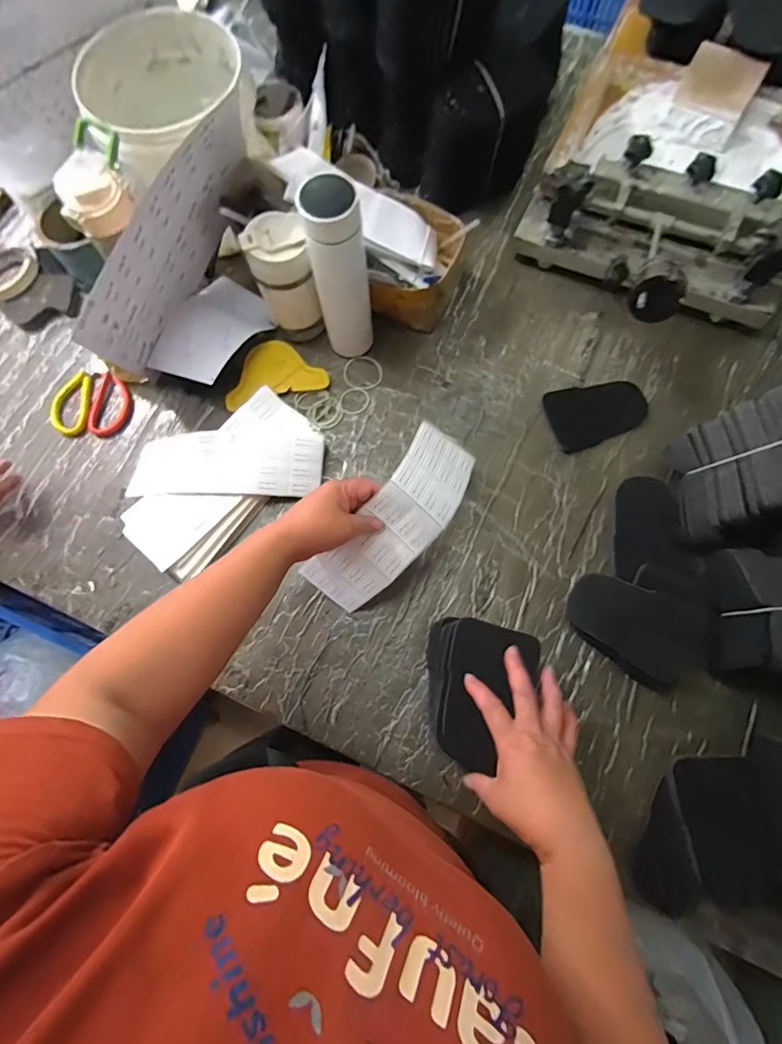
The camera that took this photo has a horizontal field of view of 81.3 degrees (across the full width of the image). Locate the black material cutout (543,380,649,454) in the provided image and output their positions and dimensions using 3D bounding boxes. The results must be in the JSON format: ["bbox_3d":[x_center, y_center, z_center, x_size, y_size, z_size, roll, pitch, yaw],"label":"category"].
[{"bbox_3d":[0.278,-0.153,0.620,0.117,0.027,0.089,-16,75,-2],"label":"black material cutout"}]

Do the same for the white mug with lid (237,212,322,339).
[{"bbox_3d":[-0.141,-0.326,0.610,0.073,0.151,0.077,-18,75,-3],"label":"white mug with lid"}]

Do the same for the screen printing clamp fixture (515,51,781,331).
[{"bbox_3d":[0.415,-0.493,0.646,0.364,0.142,0.340,25,78,8],"label":"screen printing clamp fixture"}]

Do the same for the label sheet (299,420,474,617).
[{"bbox_3d":[0.004,-0.002,0.534,0.094,0.087,0.243,39,90,10],"label":"label sheet"}]

